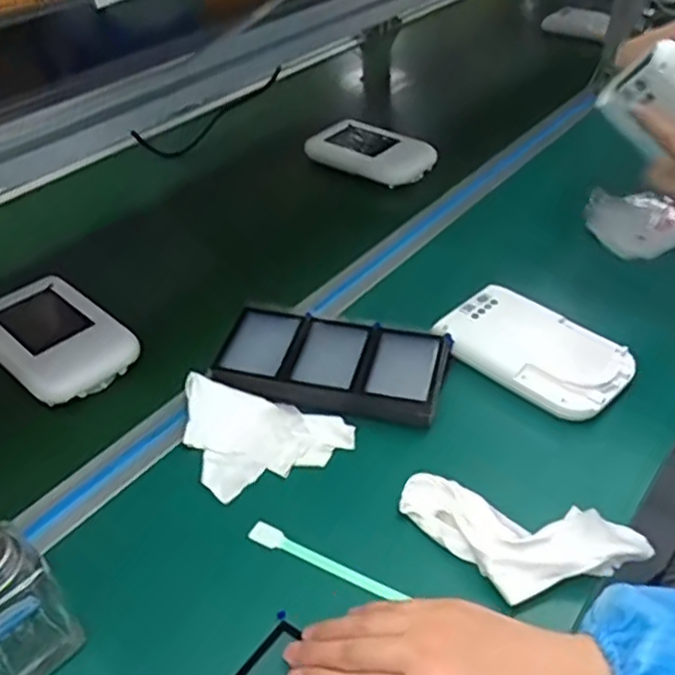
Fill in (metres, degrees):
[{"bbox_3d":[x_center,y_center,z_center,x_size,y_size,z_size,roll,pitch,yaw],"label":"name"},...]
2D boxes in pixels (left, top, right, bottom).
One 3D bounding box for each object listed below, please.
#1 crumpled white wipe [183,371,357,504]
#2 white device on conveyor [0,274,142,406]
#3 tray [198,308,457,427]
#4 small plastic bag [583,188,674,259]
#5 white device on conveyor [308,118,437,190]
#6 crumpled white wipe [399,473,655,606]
[{"bbox_3d":[-0.059,0.076,0.525,0.132,0.021,0.087,9,42,9],"label":"crumpled white wipe"},{"bbox_3d":[-0.250,-0.002,0.615,0.149,0.025,0.093,32,49,30],"label":"white device on conveyor"},{"bbox_3d":[-0.003,0.022,0.577,0.178,0.027,0.092,10,42,10],"label":"tray"},{"bbox_3d":[0.312,-0.123,0.741,0.099,0.027,0.092,3,41,2],"label":"small plastic bag"},{"bbox_3d":[0.046,-0.233,0.877,0.149,0.028,0.092,29,48,28],"label":"white device on conveyor"},{"bbox_3d":[0.120,0.127,0.447,0.157,0.034,0.073,9,42,8],"label":"crumpled white wipe"}]

